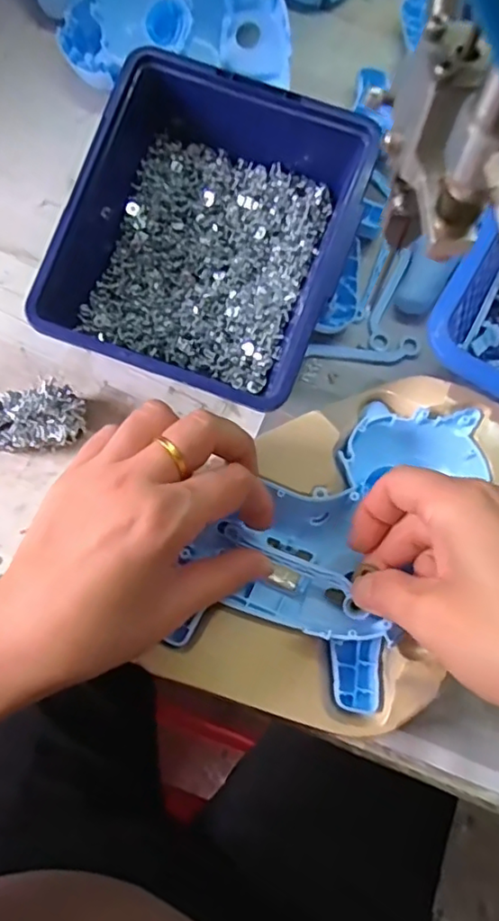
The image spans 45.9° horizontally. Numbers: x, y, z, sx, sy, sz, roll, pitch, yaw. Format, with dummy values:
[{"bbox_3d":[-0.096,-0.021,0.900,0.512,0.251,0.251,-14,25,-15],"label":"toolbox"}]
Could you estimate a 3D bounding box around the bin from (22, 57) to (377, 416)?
[{"bbox_3d":[-0.021,-0.122,0.334,0.143,0.068,0.173,20,77,3],"label":"bin"}]

